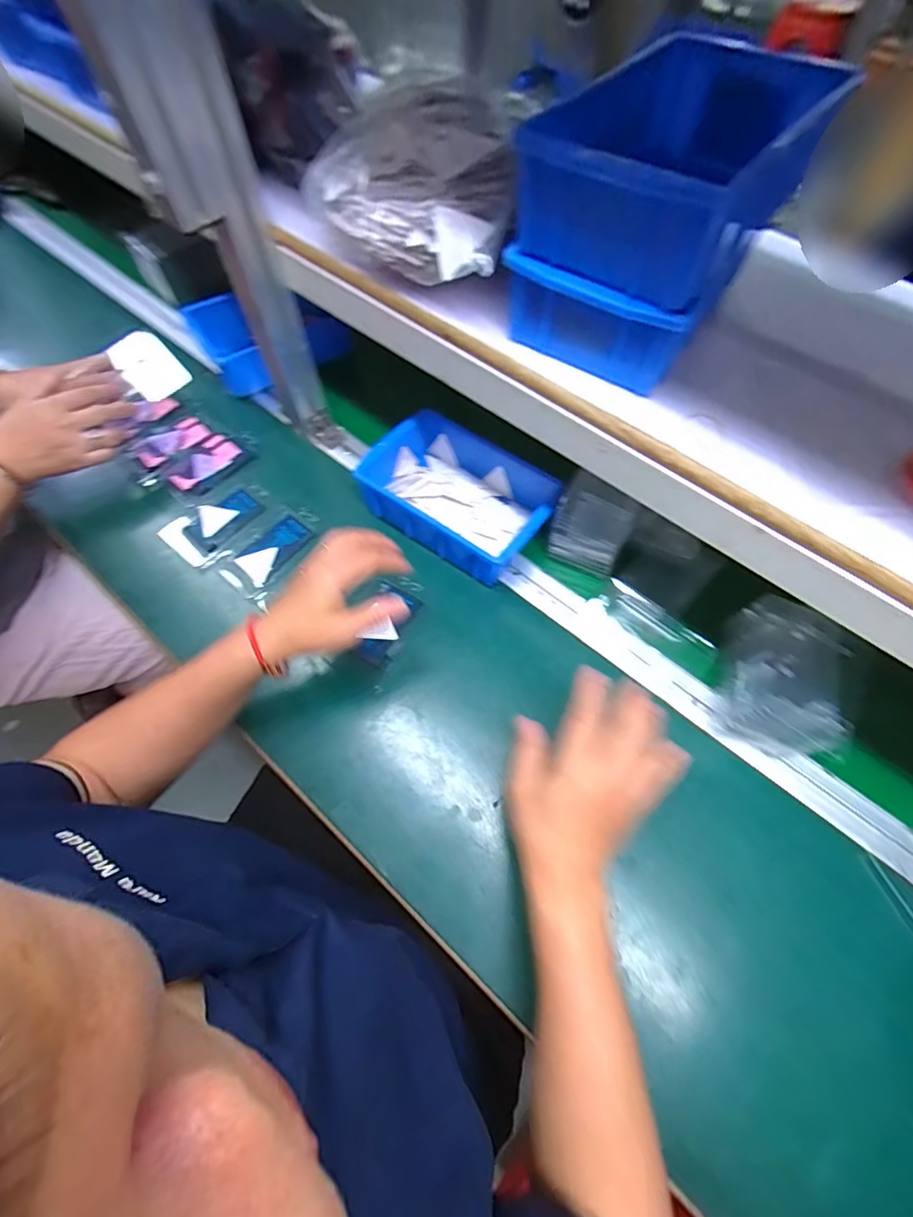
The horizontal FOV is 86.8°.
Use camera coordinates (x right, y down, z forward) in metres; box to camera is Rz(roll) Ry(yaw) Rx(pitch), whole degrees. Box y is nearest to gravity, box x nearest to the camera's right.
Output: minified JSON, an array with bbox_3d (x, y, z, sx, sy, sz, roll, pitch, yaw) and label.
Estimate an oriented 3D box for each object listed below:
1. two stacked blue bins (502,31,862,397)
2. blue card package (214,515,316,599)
[{"bbox_3d":[0.140,-0.278,0.340,0.140,0.122,0.207,35,68,15],"label":"two stacked blue bins"},{"bbox_3d":[-0.218,-0.062,0.558,0.055,0.008,0.105,41,72,18],"label":"blue card package"}]

